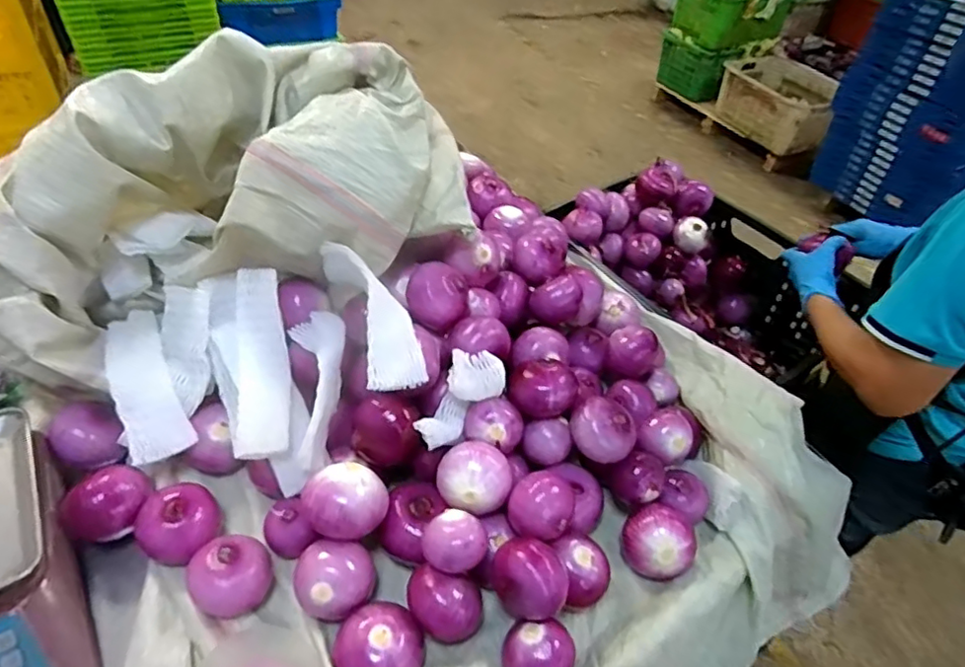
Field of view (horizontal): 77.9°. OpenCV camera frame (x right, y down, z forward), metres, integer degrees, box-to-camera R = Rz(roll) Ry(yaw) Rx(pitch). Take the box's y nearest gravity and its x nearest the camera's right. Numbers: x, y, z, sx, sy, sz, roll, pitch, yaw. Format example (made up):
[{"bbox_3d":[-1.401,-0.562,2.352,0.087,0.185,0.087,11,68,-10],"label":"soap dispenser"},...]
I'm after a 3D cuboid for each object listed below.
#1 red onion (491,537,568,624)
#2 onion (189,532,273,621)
[{"bbox_3d":[0.050,0.260,0.634,0.073,0.059,0.069,2,45,-2],"label":"red onion"},{"bbox_3d":[-0.281,0.268,0.668,0.080,0.060,0.079,-32,56,-31],"label":"onion"}]

